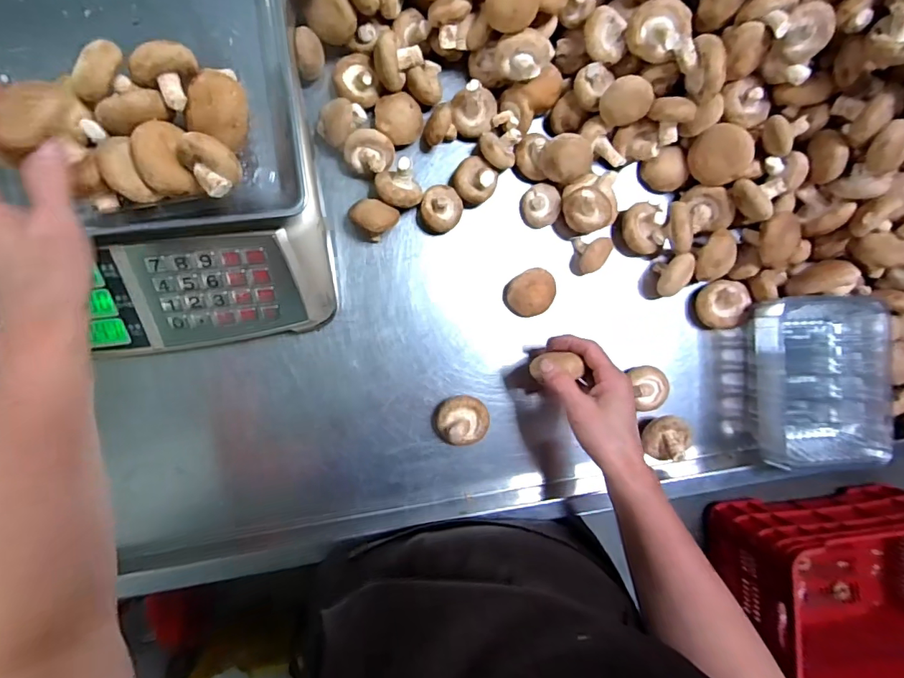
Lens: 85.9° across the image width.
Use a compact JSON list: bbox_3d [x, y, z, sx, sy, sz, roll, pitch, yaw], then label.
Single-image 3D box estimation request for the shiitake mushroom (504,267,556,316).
[{"bbox_3d":[0.083,-0.048,0.515,0.052,0.027,0.045,-35,96,-4],"label":"shiitake mushroom"}]

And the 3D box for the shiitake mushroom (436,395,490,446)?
[{"bbox_3d":[0.012,0.085,0.506,0.055,0.047,0.051,0,92,-7],"label":"shiitake mushroom"}]

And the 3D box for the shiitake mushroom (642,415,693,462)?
[{"bbox_3d":[0.235,0.108,0.531,0.046,0.023,0.050,0,92,-7],"label":"shiitake mushroom"}]

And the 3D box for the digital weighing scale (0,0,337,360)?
[{"bbox_3d":[-0.294,-0.163,0.423,0.334,0.138,0.348,-8,93,-6],"label":"digital weighing scale"}]

